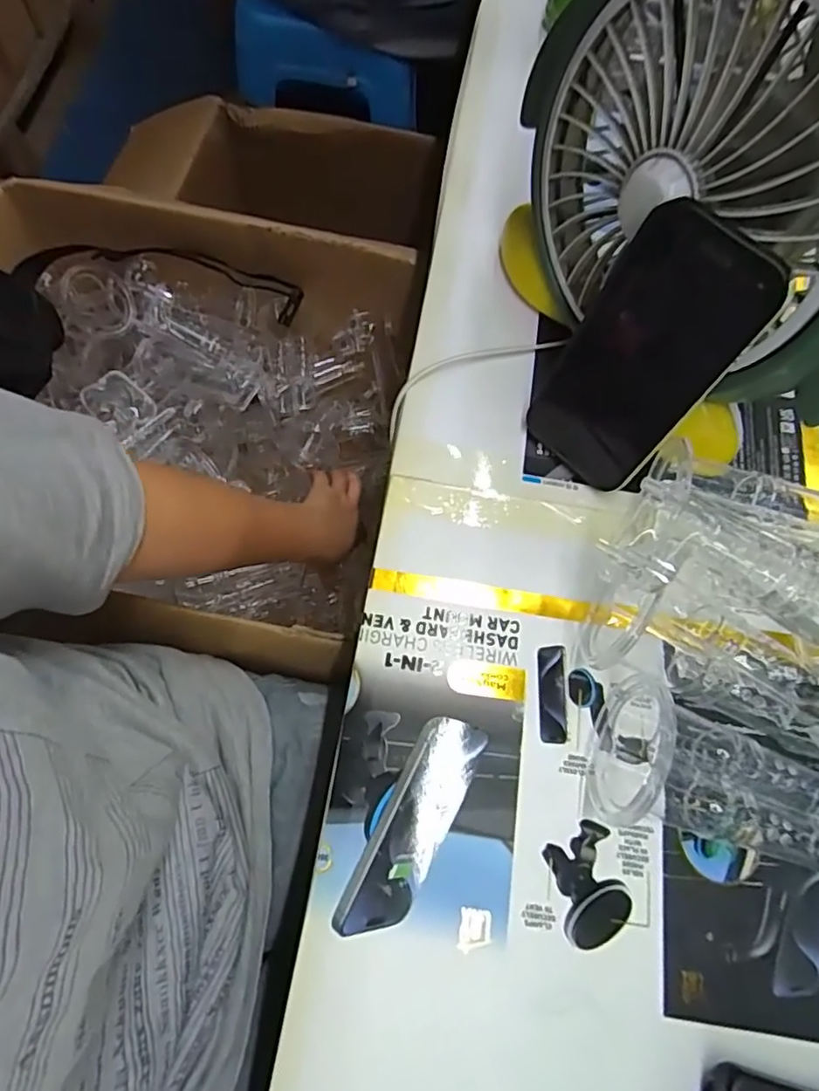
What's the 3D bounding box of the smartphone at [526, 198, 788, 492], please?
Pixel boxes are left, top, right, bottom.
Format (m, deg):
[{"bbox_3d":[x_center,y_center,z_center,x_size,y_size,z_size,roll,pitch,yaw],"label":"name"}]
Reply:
[{"bbox_3d":[0.123,-0.098,0.325,0.075,0.151,0.010,44,55,12],"label":"smartphone"}]

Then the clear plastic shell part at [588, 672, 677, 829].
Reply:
[{"bbox_3d":[0.115,0.107,0.312,0.031,0.026,0.075,20,69,4],"label":"clear plastic shell part"}]

